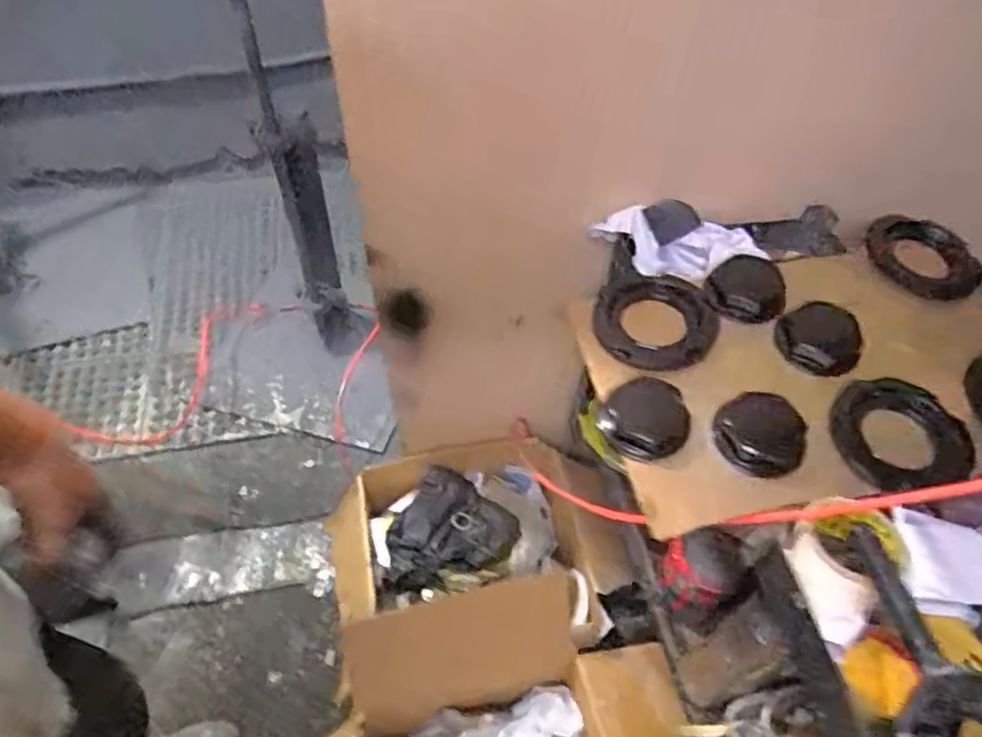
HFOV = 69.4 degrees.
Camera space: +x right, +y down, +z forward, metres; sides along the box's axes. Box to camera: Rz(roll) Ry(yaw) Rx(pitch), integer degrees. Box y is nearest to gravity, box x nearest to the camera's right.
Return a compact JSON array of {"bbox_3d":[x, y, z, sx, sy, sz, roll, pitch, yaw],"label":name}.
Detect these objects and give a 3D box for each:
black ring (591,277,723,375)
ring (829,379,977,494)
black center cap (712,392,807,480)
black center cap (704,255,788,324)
[{"bbox_3d":[0.190,-0.055,0.818,0.130,0.028,0.141,0,51,0],"label":"black ring"},{"bbox_3d":[0.431,0.068,0.747,0.136,0.017,0.125,0,51,0],"label":"ring"},{"bbox_3d":[0.277,0.063,0.726,0.090,0.040,0.085,28,56,21],"label":"black center cap"},{"bbox_3d":[0.306,-0.095,0.851,0.090,0.031,0.080,15,52,12],"label":"black center cap"}]

